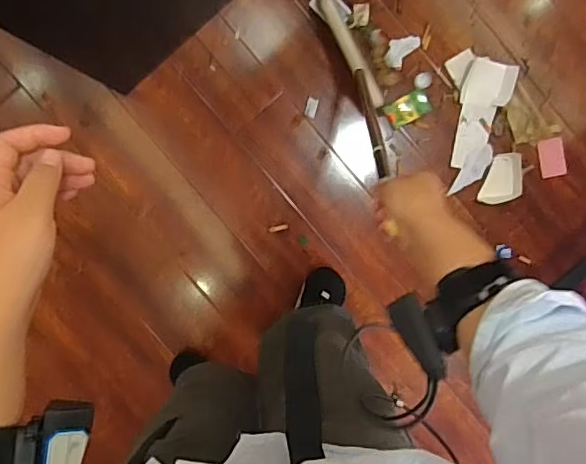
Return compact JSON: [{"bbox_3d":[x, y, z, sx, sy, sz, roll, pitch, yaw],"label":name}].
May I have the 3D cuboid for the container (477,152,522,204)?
[{"bbox_3d":[0.458,-0.113,1.217,0.078,0.020,0.117,18,95,-1],"label":"container"}]

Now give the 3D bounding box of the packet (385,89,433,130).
[{"bbox_3d":[0.248,-0.266,1.205,0.094,0.014,0.057,-28,94,2],"label":"packet"}]

